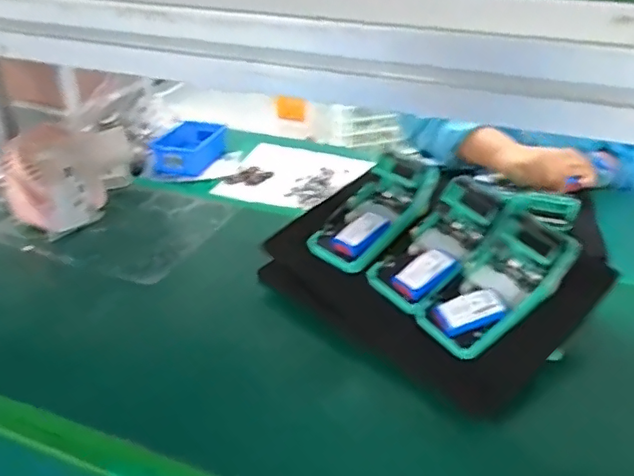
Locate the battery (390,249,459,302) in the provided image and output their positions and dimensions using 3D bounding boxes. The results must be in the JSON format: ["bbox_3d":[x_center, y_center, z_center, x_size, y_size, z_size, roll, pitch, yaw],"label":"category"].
[{"bbox_3d":[0.118,0.037,0.622,0.078,0.022,0.036,-34,43,-19],"label":"battery"}]

